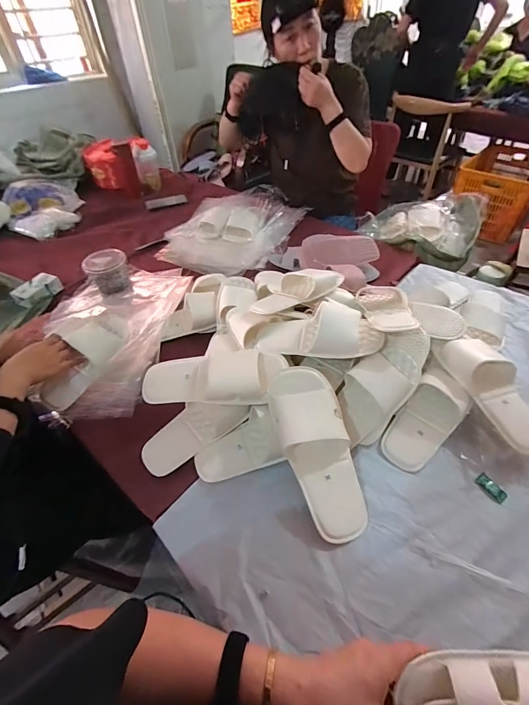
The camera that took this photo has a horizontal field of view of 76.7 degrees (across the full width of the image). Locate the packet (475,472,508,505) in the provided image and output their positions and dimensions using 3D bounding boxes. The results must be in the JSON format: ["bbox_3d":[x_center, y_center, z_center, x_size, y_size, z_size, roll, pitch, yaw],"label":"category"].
[{"bbox_3d":[0.368,0.220,0.542,0.026,0.007,0.046,-25,50,-19],"label":"packet"}]

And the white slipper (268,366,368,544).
[{"bbox_3d":[0.088,0.151,0.540,0.115,0.055,0.273,-17,78,-9],"label":"white slipper"}]

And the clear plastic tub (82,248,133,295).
[{"bbox_3d":[-0.443,-0.232,0.955,0.111,0.078,0.122,-2,47,2],"label":"clear plastic tub"}]

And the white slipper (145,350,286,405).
[{"bbox_3d":[-0.098,0.045,0.627,0.268,0.057,0.119,3,47,6],"label":"white slipper"}]

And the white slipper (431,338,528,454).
[{"bbox_3d":[0.403,0.062,0.596,0.091,0.066,0.235,-26,71,-16],"label":"white slipper"}]

